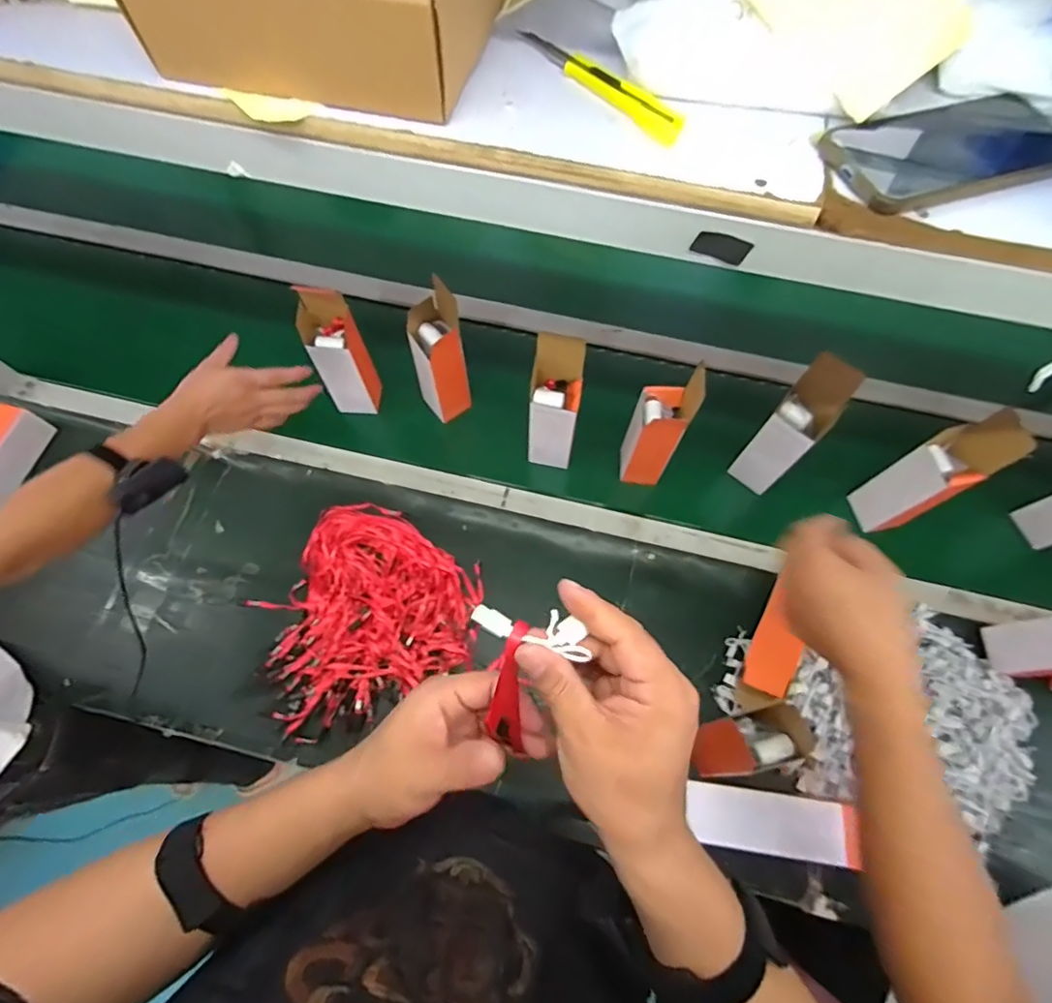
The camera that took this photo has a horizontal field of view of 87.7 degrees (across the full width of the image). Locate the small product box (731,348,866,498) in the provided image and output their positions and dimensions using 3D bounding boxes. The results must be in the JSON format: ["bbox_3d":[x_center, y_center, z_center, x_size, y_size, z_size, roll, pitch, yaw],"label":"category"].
[{"bbox_3d":[0.372,-0.098,0.767,0.076,0.218,0.086,39,73,15],"label":"small product box"}]

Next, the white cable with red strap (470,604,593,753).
[{"bbox_3d":[-0.009,0.104,0.329,0.065,0.108,0.016,27,31,11],"label":"white cable with red strap"}]

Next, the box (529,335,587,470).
[{"bbox_3d":[0.041,-0.129,0.791,0.066,0.230,0.085,5,67,2],"label":"box"}]

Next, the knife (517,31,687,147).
[{"bbox_3d":[0.055,-0.293,0.380,0.030,0.009,0.144,-39,74,-15],"label":"knife"}]

